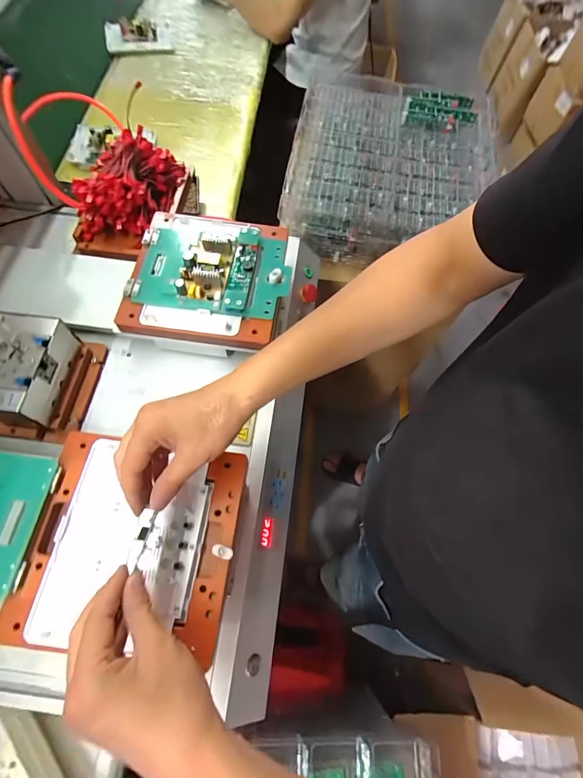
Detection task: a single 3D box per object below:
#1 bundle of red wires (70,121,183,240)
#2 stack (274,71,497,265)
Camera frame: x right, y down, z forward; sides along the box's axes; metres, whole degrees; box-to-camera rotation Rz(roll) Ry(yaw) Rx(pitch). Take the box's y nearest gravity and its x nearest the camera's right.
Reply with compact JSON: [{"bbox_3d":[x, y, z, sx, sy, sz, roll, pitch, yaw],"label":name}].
[{"bbox_3d":[-0.268,-0.317,0.575,0.122,0.071,0.188,18,67,5],"label":"bundle of red wires"},{"bbox_3d":[0.190,-0.435,0.720,0.377,0.102,0.372,8,75,-1],"label":"stack"}]

